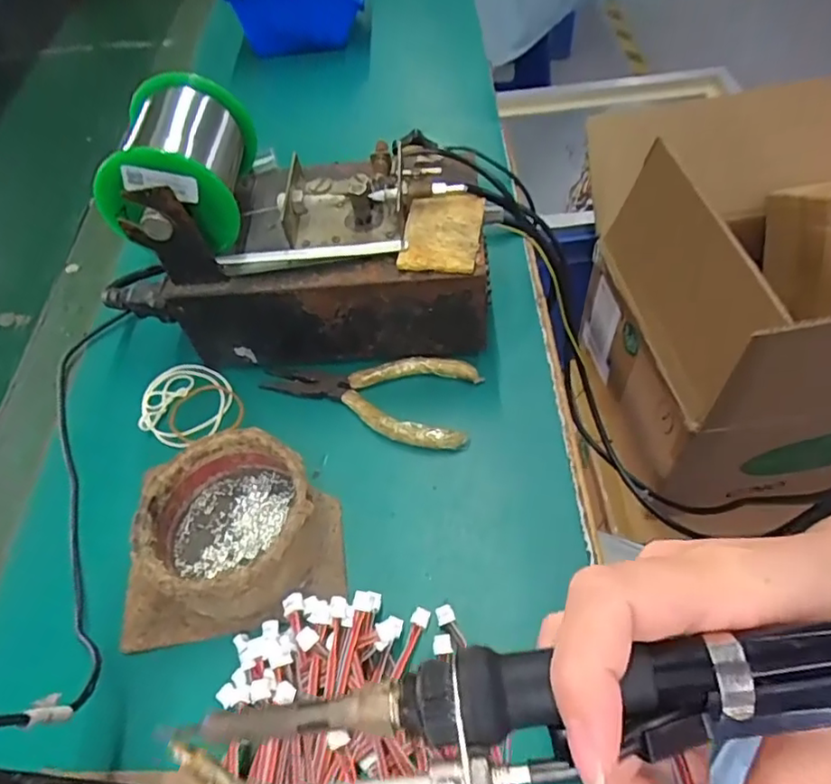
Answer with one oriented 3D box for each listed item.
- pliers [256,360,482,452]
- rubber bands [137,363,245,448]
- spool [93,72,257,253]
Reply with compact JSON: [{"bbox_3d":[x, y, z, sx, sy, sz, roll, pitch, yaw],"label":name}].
[{"bbox_3d":[-0.029,-0.001,0.362,0.128,0.013,0.059,10,55,12],"label":"pliers"},{"bbox_3d":[-0.140,0.007,0.371,0.055,0.004,0.062,-37,59,-21],"label":"rubber bands"},{"bbox_3d":[-0.127,-0.118,0.337,0.069,0.069,0.092,-4,54,2],"label":"spool"}]

